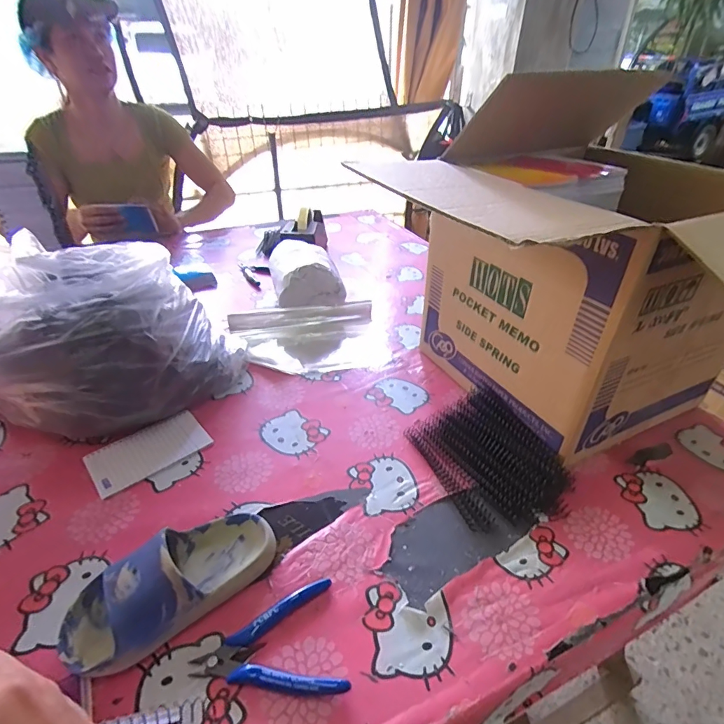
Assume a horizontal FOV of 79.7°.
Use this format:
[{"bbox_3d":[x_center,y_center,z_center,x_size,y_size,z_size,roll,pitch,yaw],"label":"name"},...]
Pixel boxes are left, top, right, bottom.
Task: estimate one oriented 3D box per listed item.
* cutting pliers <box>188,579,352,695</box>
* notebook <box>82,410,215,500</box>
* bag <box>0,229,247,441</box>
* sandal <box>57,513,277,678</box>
[{"bbox_3d":[-0.076,0.230,0.353,0.114,0.013,0.085,-6,35,-9],"label":"cutting pliers"},{"bbox_3d":[-0.262,0.108,0.536,0.131,0.008,0.082,-24,42,-32],"label":"notebook"},{"bbox_3d":[-0.358,-0.034,0.557,0.339,0.213,0.198,3,35,3],"label":"bag"},{"bbox_3d":[-0.167,0.185,0.382,0.178,0.057,0.082,-26,43,-34],"label":"sandal"}]

